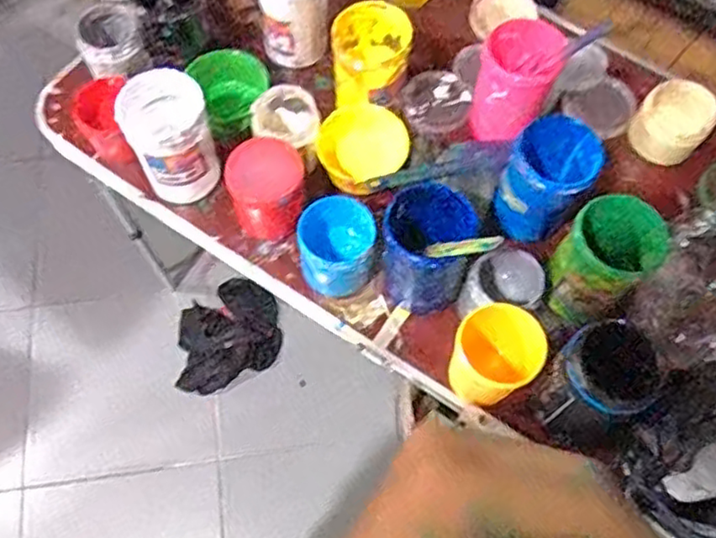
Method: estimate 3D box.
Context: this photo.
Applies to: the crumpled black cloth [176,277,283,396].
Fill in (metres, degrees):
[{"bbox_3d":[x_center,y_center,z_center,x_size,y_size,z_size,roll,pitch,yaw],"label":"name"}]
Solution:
[{"bbox_3d":[-0.291,0.143,1.470,0.251,0.037,0.211,-22,69,-9],"label":"crumpled black cloth"}]

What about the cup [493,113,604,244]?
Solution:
[{"bbox_3d":[0.222,-0.107,0.800,0.094,0.113,0.108,42,73,15],"label":"cup"}]

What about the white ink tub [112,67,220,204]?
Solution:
[{"bbox_3d":[-0.222,-0.154,0.813,0.098,0.130,0.106,-29,70,-12],"label":"white ink tub"}]

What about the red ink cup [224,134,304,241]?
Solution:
[{"bbox_3d":[-0.111,-0.097,0.826,0.094,0.083,0.095,-14,68,-6],"label":"red ink cup"}]

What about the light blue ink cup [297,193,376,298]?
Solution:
[{"bbox_3d":[-0.025,-0.030,0.805,0.096,0.085,0.100,3,67,1],"label":"light blue ink cup"}]

